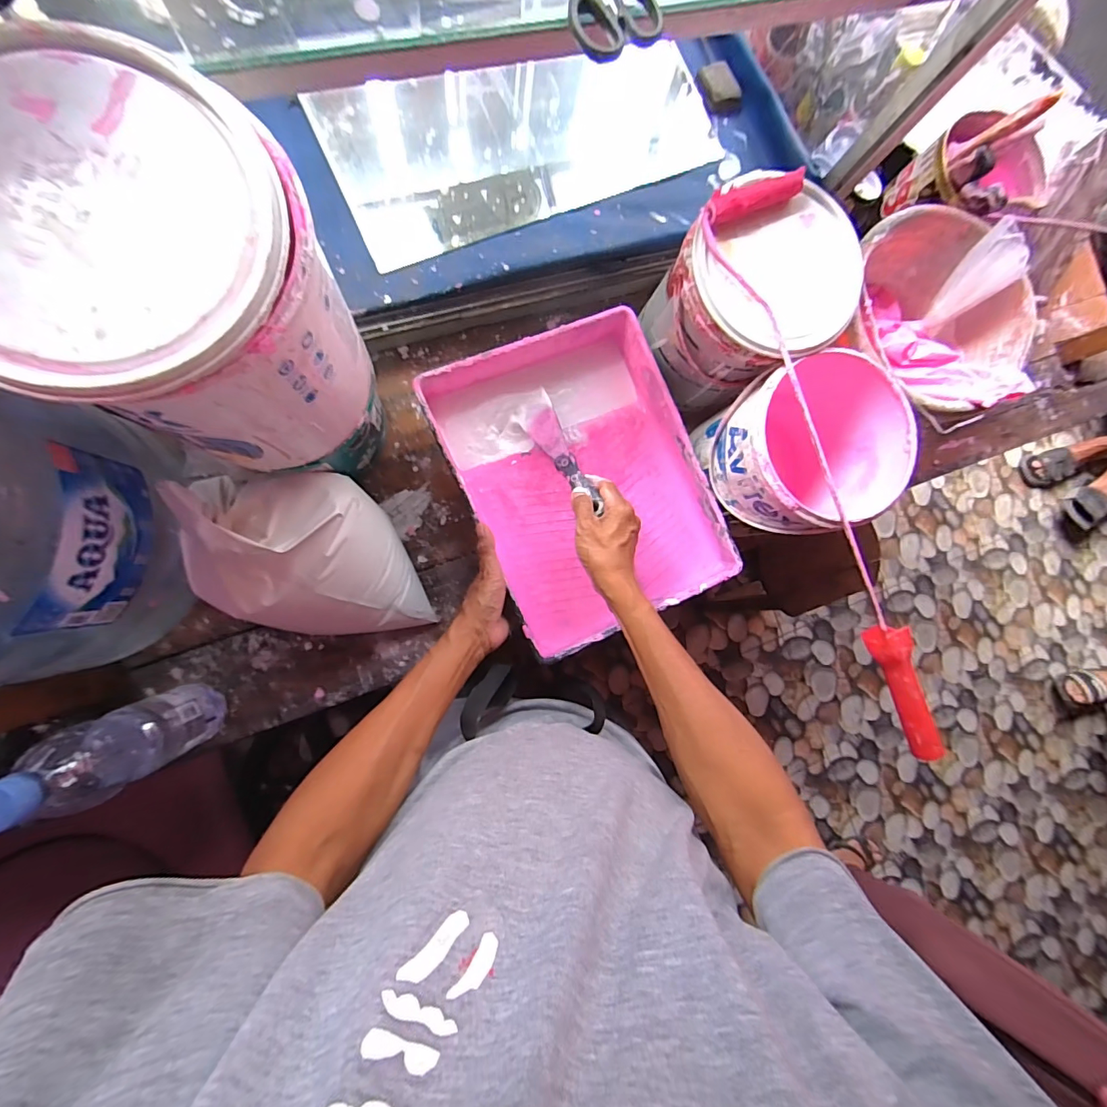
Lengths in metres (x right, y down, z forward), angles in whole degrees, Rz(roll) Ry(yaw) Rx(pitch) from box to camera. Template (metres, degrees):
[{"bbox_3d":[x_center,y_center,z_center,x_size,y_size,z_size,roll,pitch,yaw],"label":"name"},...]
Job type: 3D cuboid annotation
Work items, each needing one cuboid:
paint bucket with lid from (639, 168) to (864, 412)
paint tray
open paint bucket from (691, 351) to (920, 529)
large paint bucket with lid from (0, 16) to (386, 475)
[{"bbox_3d":[0.212,-0.273,0.524,0.164,0.169,0.158,0,88,-9],"label":"paint bucket with lid"},{"bbox_3d":[0.034,-0.090,0.574,0.271,0.080,0.348,-23,92,-9],"label":"paint tray"},{"bbox_3d":[0.277,-0.117,0.555,0.179,0.181,0.173,0,88,-9],"label":"open paint bucket"},{"bbox_3d":[-0.234,-0.157,0.311,0.172,0.180,0.165,0,88,-9],"label":"large paint bucket with lid"}]

